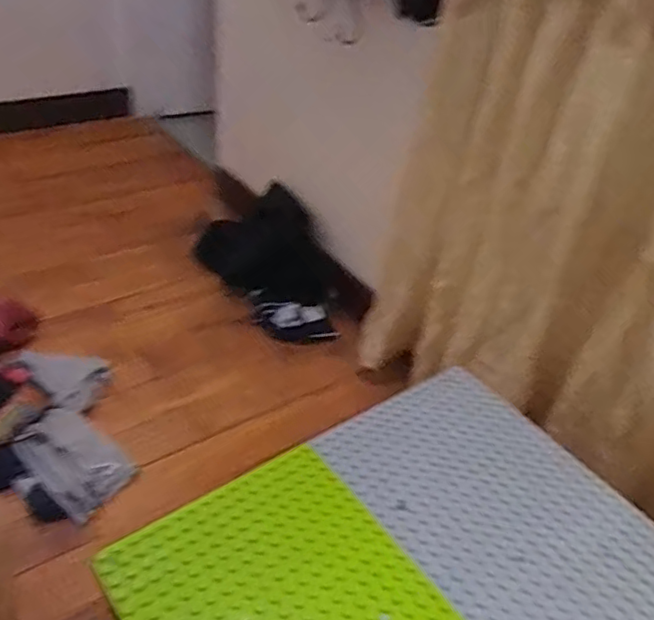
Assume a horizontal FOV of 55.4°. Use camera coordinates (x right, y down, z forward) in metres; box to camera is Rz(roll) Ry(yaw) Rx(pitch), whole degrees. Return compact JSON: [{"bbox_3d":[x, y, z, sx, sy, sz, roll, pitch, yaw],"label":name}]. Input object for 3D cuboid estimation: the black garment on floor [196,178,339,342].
[{"bbox_3d":[-0.123,-0.130,1.423,0.201,0.197,0.442,-20,45,-30],"label":"black garment on floor"}]

